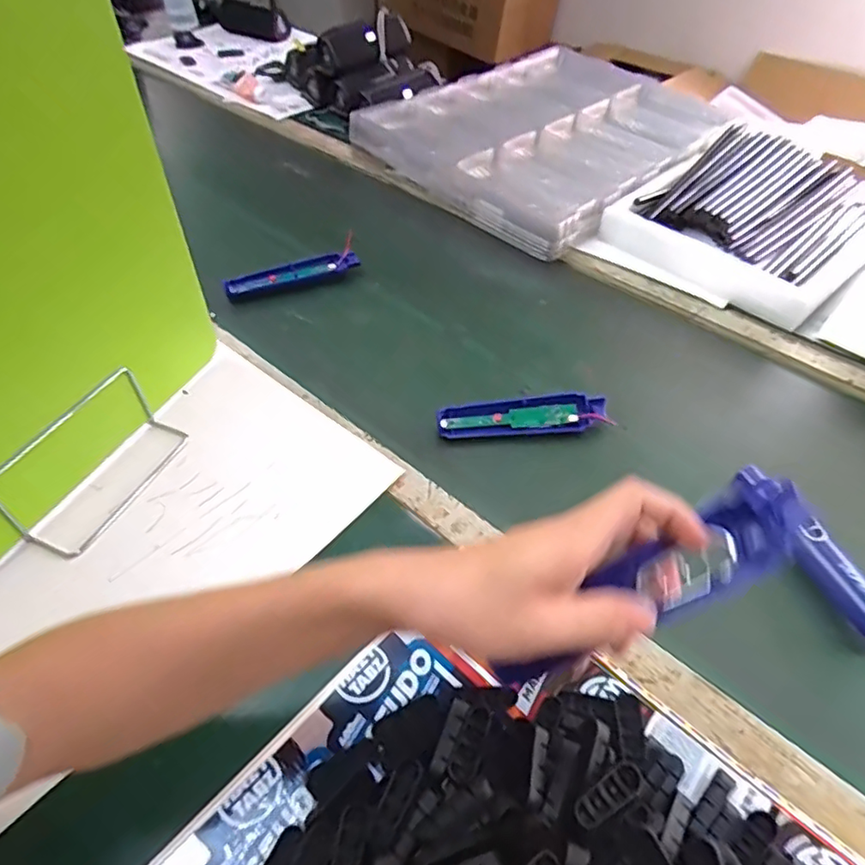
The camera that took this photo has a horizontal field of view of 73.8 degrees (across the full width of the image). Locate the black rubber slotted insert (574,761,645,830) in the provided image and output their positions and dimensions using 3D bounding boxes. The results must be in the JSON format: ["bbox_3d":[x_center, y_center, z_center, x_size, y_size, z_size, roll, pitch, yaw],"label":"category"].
[{"bbox_3d":[0.102,0.210,0.333,0.050,0.005,0.017,-18,52,-29],"label":"black rubber slotted insert"}]

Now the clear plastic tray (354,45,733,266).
[{"bbox_3d":[0.233,-0.532,1.004,0.638,0.063,0.455,-33,58,-27],"label":"clear plastic tray"}]

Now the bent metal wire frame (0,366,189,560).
[{"bbox_3d":[-0.286,0.018,0.489,0.063,0.083,0.153,19,51,13],"label":"bent metal wire frame"}]

